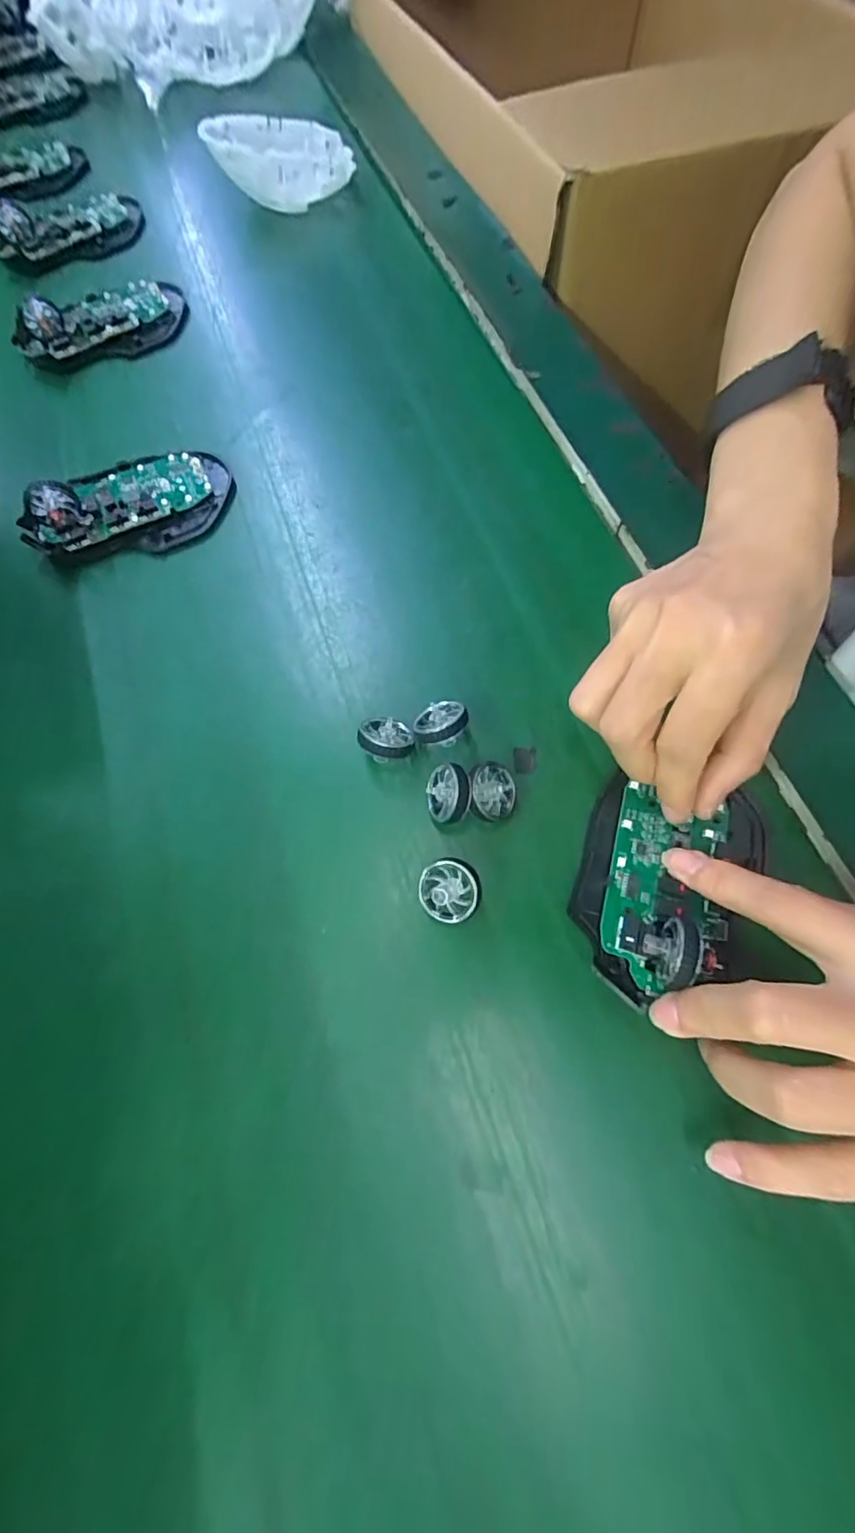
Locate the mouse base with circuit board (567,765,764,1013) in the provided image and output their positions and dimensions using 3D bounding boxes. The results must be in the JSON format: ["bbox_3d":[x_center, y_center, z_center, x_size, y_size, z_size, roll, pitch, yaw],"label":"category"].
[{"bbox_3d":[0.100,0.049,0.223,0.070,0.024,0.093,19,70,10],"label":"mouse base with circuit board"}]

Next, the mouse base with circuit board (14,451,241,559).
[{"bbox_3d":[-0.177,-0.161,0.318,0.115,0.030,0.070,-12,66,0],"label":"mouse base with circuit board"}]

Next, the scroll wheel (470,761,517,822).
[{"bbox_3d":[0.029,0.011,0.242,0.022,0.011,0.026,11,68,-19],"label":"scroll wheel"}]

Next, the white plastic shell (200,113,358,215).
[{"bbox_3d":[-0.117,-0.485,0.434,0.108,0.043,0.067,-9,66,1],"label":"white plastic shell"}]

